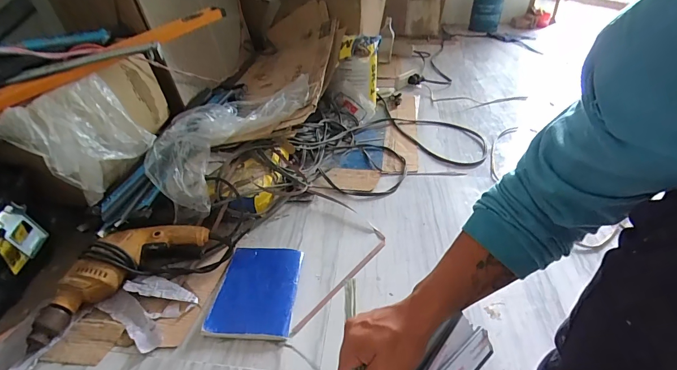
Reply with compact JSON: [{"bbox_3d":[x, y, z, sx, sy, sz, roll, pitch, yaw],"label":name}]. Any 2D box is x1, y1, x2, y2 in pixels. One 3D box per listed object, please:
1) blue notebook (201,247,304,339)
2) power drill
[{"bbox_3d":[-0.149,0.191,0.657,0.144,0.014,0.194,2,35,2],"label":"blue notebook"},{"bbox_3d":[-0.408,0.151,0.666,0.106,0.072,0.314,29,44,34],"label":"power drill"}]

